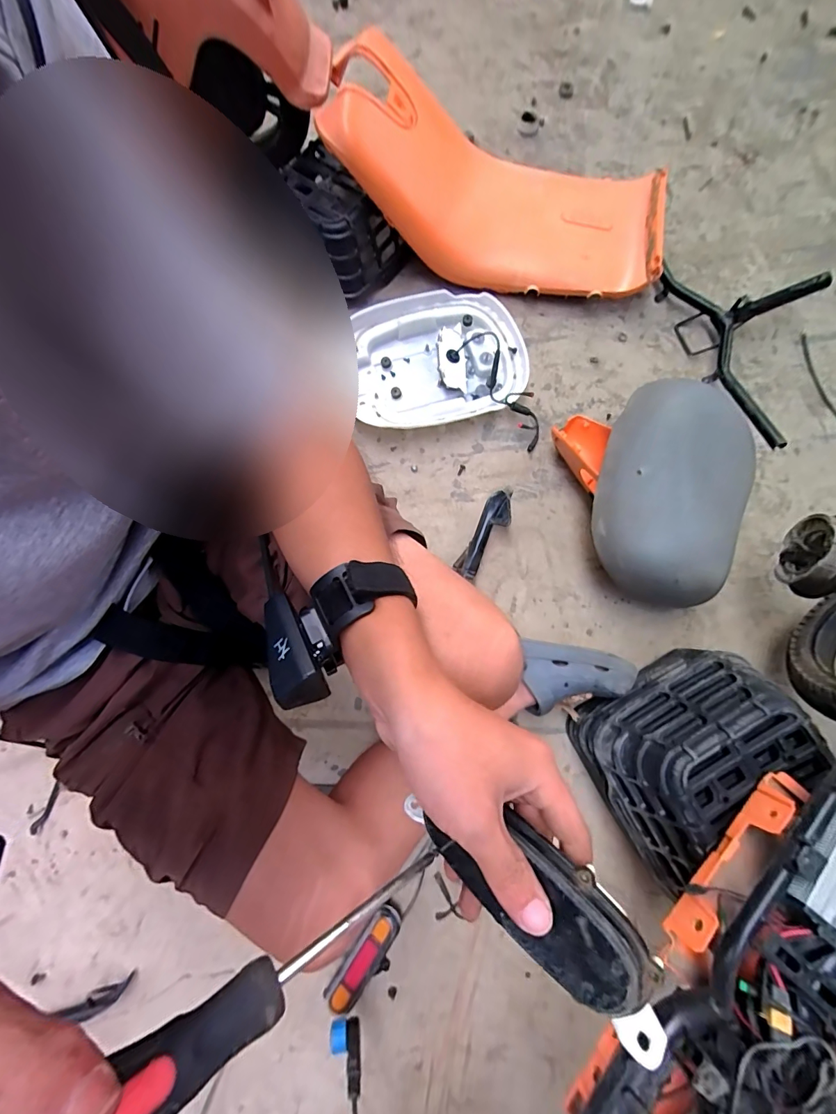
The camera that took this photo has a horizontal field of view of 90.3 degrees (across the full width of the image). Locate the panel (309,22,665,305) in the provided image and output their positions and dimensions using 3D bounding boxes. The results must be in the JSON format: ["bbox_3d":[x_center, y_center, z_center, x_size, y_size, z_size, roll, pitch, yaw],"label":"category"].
[{"bbox_3d":[0.142,-0.647,0.738,0.602,0.173,0.234,14,80,-11],"label":"panel"}]

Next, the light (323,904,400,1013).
[{"bbox_3d":[-0.073,0.592,0.614,0.062,0.049,0.156,33,81,6],"label":"light"}]

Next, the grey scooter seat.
[{"bbox_3d":[0.371,-0.100,0.630,0.174,0.151,0.332,6,80,1],"label":"grey scooter seat"}]

